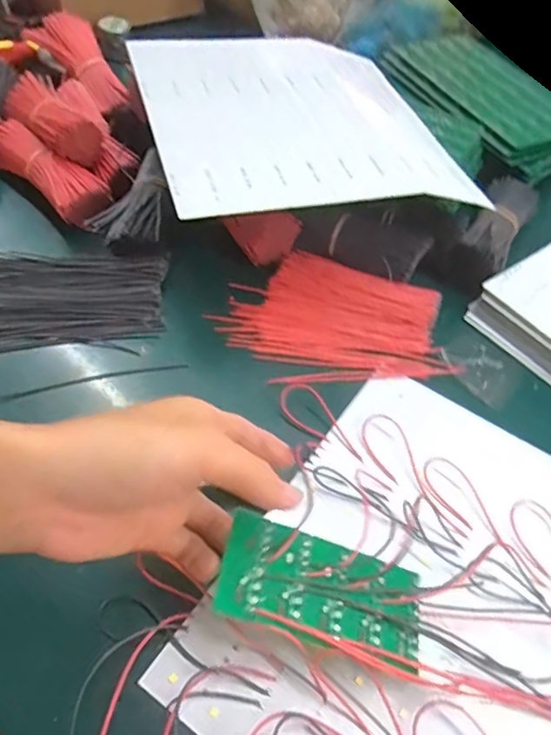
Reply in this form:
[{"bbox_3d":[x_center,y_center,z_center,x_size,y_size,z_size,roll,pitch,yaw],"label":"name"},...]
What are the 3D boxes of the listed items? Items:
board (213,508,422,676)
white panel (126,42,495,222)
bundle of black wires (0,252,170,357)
[{"bbox_3d":[0.023,0.101,0.264,0.097,0.006,0.045,22,53,-11],"label":"board"},{"bbox_3d":[0.011,-0.193,0.444,0.213,0.021,0.236,-11,56,-14],"label":"white panel"},{"bbox_3d":[-0.138,-0.045,0.396,0.121,0.011,0.084,-1,54,-7],"label":"bundle of black wires"}]

